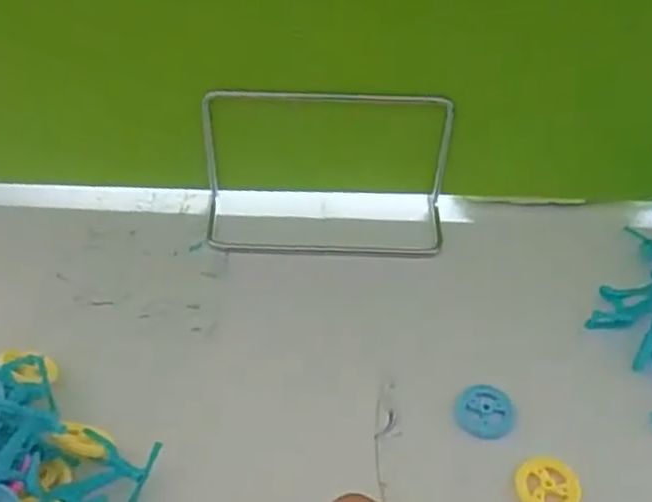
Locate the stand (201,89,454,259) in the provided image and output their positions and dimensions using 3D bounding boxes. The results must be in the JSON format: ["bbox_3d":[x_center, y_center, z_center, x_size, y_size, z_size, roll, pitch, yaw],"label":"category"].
[{"bbox_3d":[0.000,-0.049,0.448,0.150,0.085,0.053,0,46,-1],"label":"stand"}]

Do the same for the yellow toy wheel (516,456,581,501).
[{"bbox_3d":[0.106,0.112,0.352,0.028,0.006,0.029,0,46,0],"label":"yellow toy wheel"}]

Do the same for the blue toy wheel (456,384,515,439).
[{"bbox_3d":[0.082,0.083,0.381,0.029,0.006,0.028,0,46,0],"label":"blue toy wheel"}]

